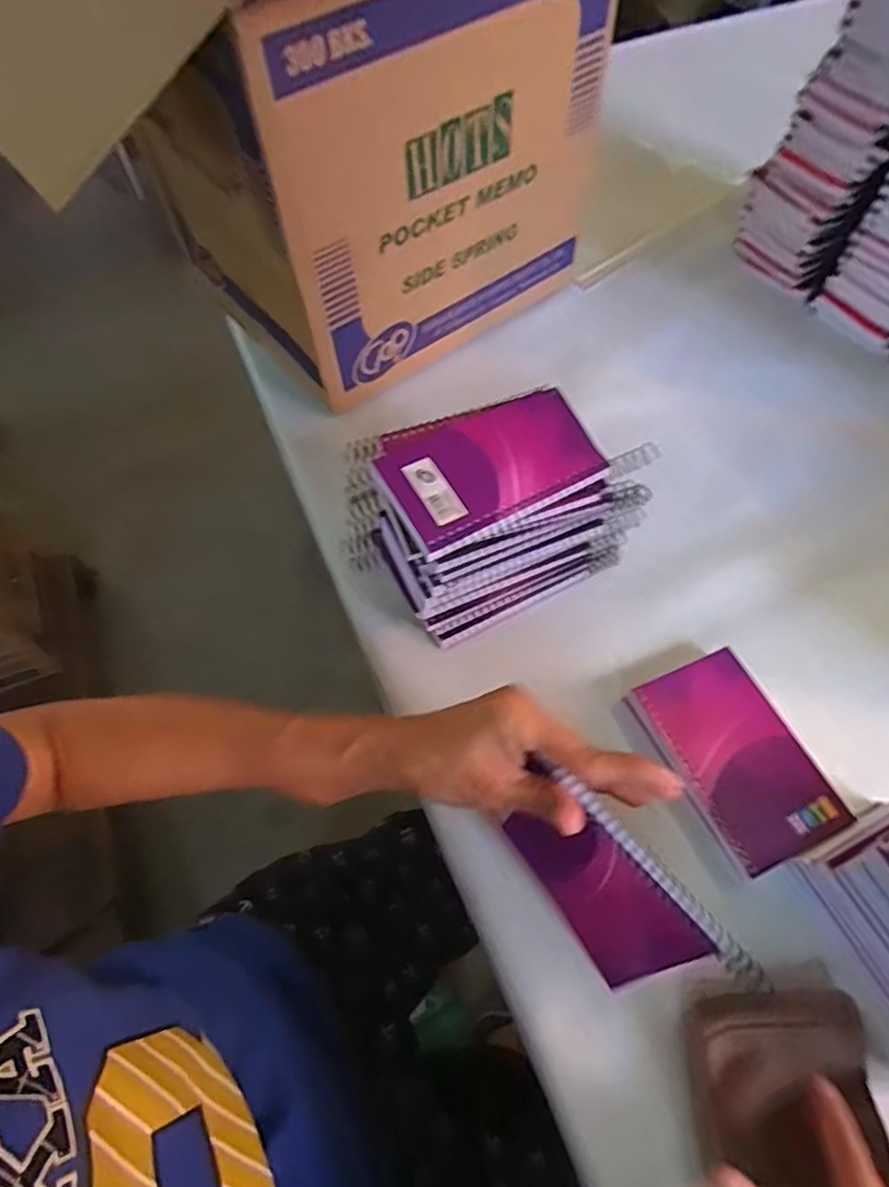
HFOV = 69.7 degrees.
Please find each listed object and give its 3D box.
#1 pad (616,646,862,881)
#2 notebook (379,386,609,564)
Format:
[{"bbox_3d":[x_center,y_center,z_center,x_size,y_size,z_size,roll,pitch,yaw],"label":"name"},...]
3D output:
[{"bbox_3d":[0.186,0.104,0.410,0.079,0.011,0.126,-22,62,-11],"label":"pad"},{"bbox_3d":[0.029,-0.085,0.405,0.132,0.013,0.095,-23,62,-11],"label":"notebook"}]

